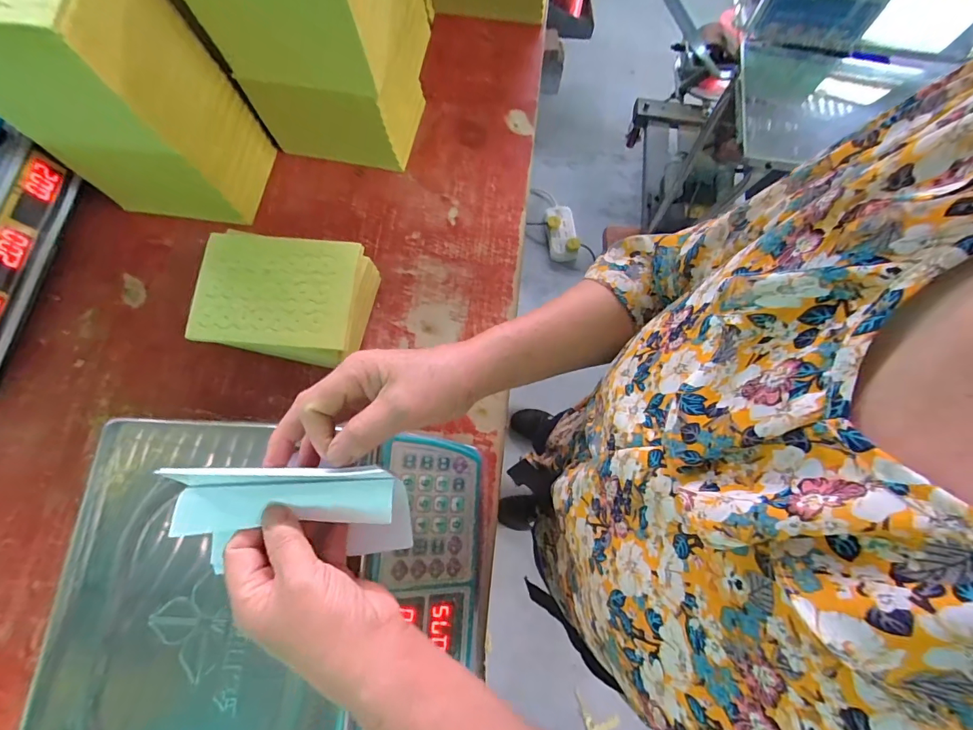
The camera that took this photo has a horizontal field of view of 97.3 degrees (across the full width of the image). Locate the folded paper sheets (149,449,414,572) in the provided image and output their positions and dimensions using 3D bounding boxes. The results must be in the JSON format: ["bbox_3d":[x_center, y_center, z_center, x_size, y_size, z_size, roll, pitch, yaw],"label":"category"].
[{"bbox_3d":[-0.133,0.102,0.297,0.160,0.062,0.065,7,75,-11],"label":"folded paper sheets"}]

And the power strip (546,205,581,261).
[{"bbox_3d":[0.267,-0.469,1.507,0.096,0.029,0.199,-6,74,-2],"label":"power strip"}]

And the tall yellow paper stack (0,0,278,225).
[{"bbox_3d":[-0.364,-0.269,0.427,0.179,0.231,0.119,7,75,1],"label":"tall yellow paper stack"}]

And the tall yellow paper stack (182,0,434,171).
[{"bbox_3d":[-0.169,-0.410,0.472,0.172,0.234,0.251,7,75,1],"label":"tall yellow paper stack"}]

